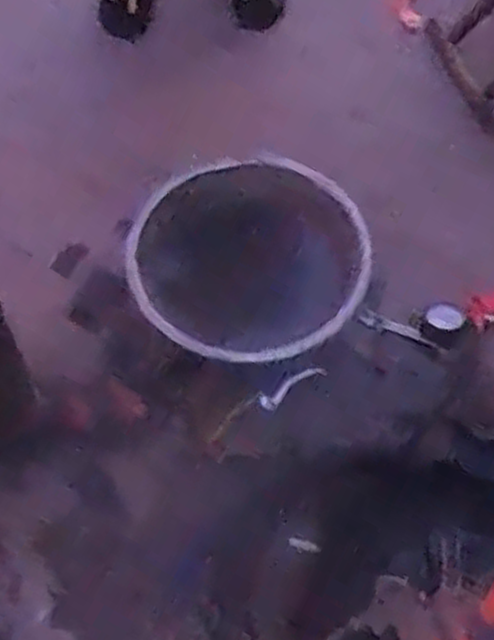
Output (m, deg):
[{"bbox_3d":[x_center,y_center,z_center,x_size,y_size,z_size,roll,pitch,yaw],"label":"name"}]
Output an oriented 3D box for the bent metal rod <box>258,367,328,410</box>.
[{"bbox_3d":[0.074,0.104,1.265,0.117,0.012,0.032,-25,64,-14],"label":"bent metal rod"}]

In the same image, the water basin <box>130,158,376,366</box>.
[{"bbox_3d":[-0.001,-0.100,1.326,0.377,0.110,0.388,-1,61,1],"label":"water basin"}]

